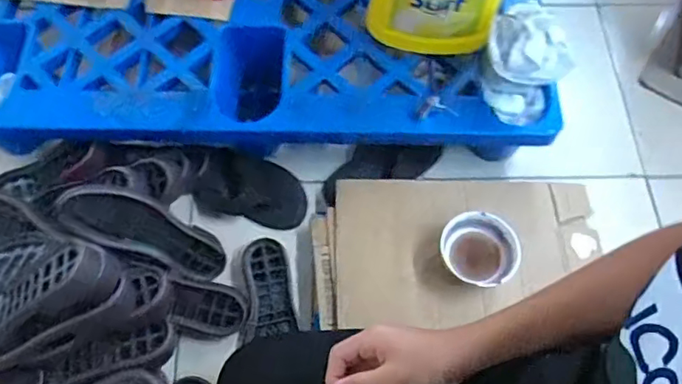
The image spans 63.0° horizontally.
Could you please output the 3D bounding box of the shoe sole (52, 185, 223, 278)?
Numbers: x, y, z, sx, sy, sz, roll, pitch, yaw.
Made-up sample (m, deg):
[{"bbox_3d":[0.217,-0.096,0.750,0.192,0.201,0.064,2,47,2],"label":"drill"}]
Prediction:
[{"bbox_3d":[-0.280,0.055,0.817,0.245,0.028,0.087,24,106,-29],"label":"shoe sole"}]

